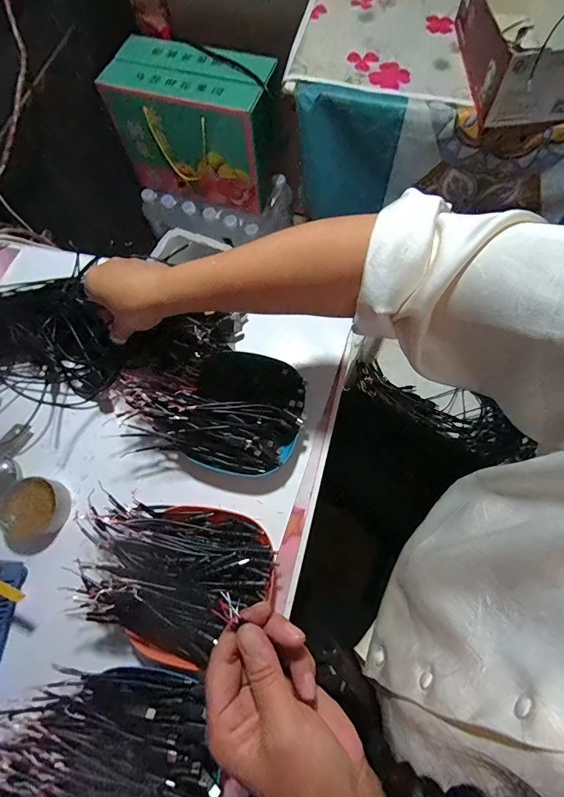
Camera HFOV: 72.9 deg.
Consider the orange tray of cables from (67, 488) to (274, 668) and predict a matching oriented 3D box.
[{"bbox_3d":[-0.106,0.172,0.373,0.180,0.064,0.135,14,72,7],"label":"orange tray of cables"}]

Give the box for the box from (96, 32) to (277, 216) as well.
[{"bbox_3d":[-0.182,-0.592,0.853,0.332,0.242,0.153,20,73,9],"label":"box"}]

